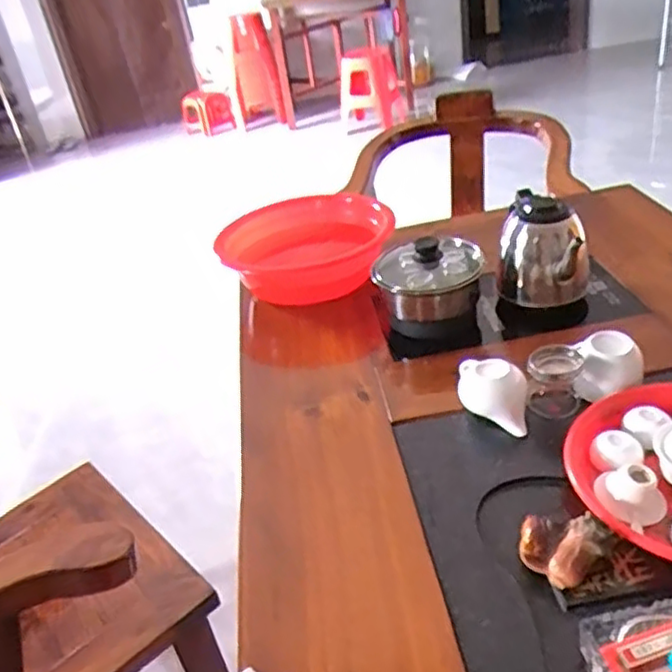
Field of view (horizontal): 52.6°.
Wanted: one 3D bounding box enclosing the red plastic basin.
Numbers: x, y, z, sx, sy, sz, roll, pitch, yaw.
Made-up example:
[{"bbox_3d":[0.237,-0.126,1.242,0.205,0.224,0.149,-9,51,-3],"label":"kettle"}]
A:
[{"bbox_3d":[-0.055,-0.153,1.232,0.289,0.120,0.289,-8,32,5],"label":"red plastic basin"}]

